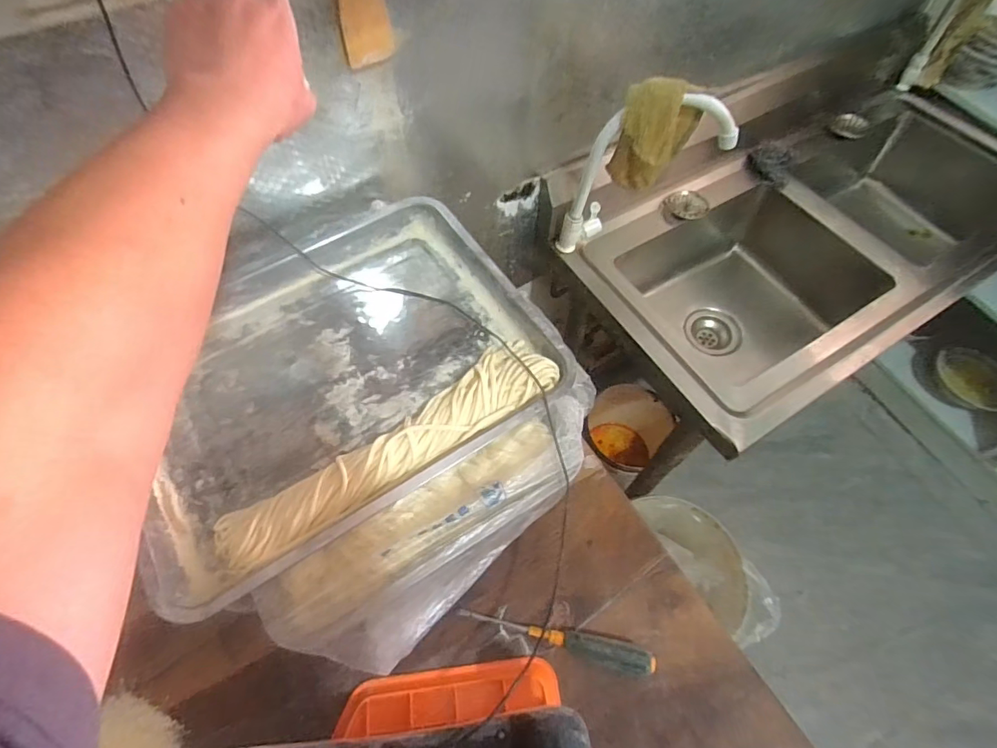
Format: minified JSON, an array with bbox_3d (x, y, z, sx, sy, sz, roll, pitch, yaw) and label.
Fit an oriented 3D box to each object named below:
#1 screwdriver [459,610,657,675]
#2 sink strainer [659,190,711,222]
[{"bbox_3d":[0.055,0.256,0.478,0.190,0.024,0.021,13,61,7],"label":"screwdriver"},{"bbox_3d":[0.349,-0.316,0.925,0.086,0.018,0.063,-1,61,-1],"label":"sink strainer"}]

